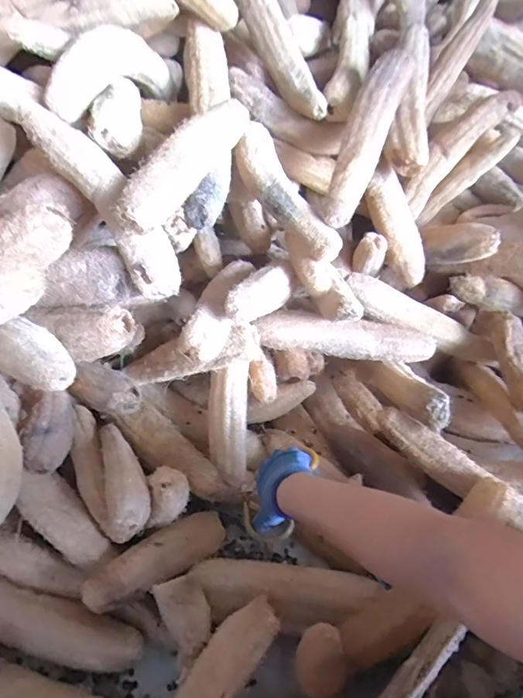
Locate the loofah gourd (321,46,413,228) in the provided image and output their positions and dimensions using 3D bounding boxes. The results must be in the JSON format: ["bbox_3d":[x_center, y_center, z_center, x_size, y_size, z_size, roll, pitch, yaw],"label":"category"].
[{"bbox_3d":[0.182,-0.378,0.761,0.072,0.062,0.392,17,70,14],"label":"loofah gourd"}]

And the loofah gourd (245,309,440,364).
[{"bbox_3d":[0.153,-0.026,0.786,0.332,0.073,0.067,0,45,-3],"label":"loofah gourd"}]

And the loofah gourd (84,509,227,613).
[{"bbox_3d":[-0.145,0.312,0.650,0.222,0.053,0.061,-14,44,-40],"label":"loofah gourd"}]

